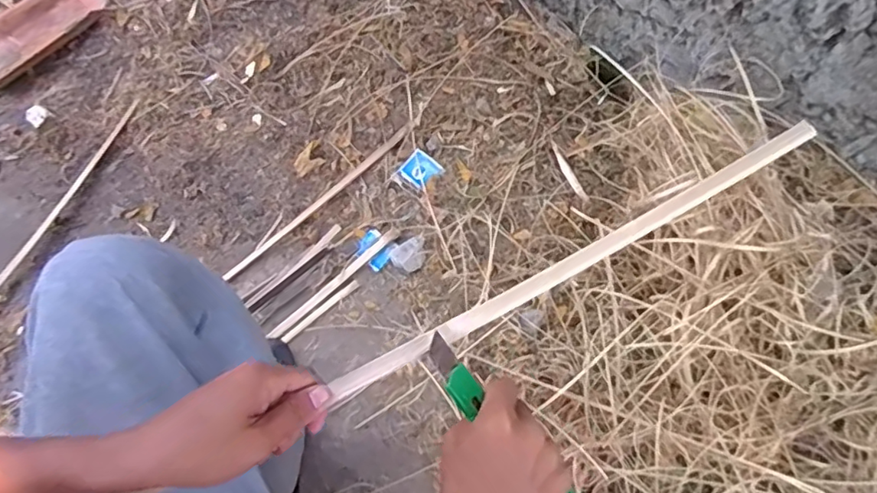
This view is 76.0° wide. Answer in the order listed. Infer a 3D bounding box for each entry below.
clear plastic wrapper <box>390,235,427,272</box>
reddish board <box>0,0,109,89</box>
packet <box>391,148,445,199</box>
[{"bbox_3d":[-0.046,0.015,0.969,0.066,0.011,0.052,-30,65,-12],"label":"clear plastic wrapper"},{"bbox_3d":[-0.884,-0.484,1.236,0.194,0.022,0.290,36,70,19],"label":"reddish board"},{"bbox_3d":[-0.037,-0.132,1.020,0.066,0.004,0.074,41,87,10],"label":"packet"}]

